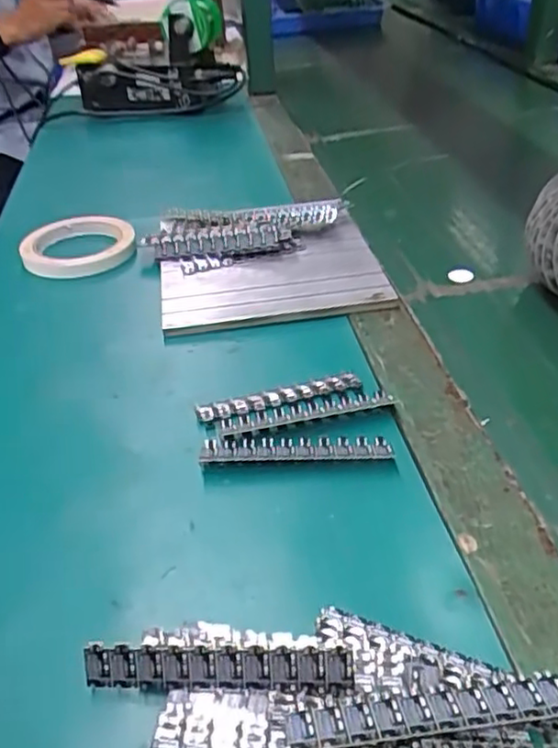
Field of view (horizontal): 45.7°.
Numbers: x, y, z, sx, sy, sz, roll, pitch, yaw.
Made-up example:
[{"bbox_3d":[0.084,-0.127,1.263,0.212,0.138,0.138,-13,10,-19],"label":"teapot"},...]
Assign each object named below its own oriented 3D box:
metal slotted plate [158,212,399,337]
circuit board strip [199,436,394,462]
[{"bbox_3d":[-0.008,-0.087,0.557,0.179,0.010,0.147,-7,36,-4],"label":"metal slotted plate"},{"bbox_3d":[0.009,0.044,0.384,0.109,0.006,0.016,-2,36,3],"label":"circuit board strip"}]

